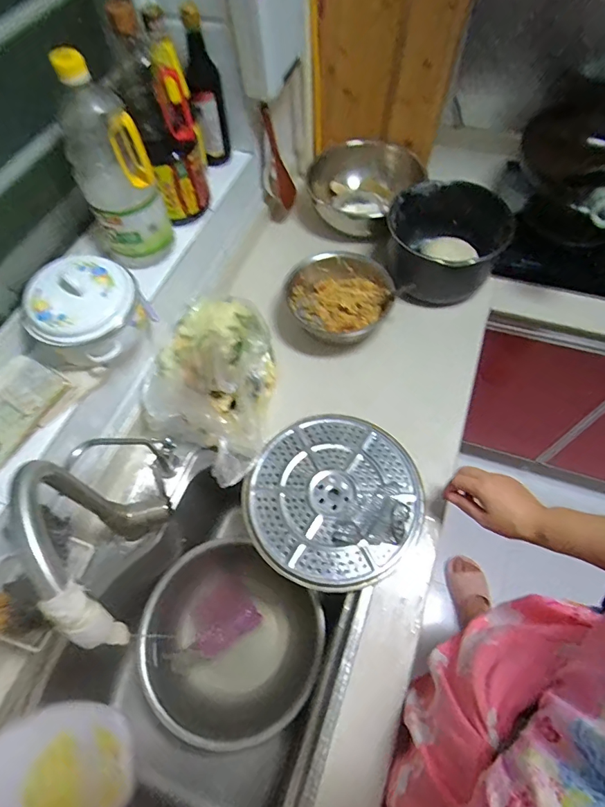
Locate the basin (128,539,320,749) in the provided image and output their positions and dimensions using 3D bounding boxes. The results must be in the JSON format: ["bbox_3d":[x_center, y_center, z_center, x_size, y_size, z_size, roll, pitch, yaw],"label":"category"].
[{"bbox_3d":[-0.130,0.422,0.770,0.311,0.072,0.281,32,67,19],"label":"basin"}]

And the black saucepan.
[{"bbox_3d":[0.297,-0.338,0.909,0.261,0.161,0.231,17,63,12],"label":"black saucepan"}]

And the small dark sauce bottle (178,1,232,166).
[{"bbox_3d":[-0.183,-0.596,0.822,0.060,0.248,0.055,-8,61,-1],"label":"small dark sauce bottle"}]

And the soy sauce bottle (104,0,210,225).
[{"bbox_3d":[-0.232,-0.460,0.709,0.103,0.281,0.106,-17,62,-6],"label":"soy sauce bottle"}]

